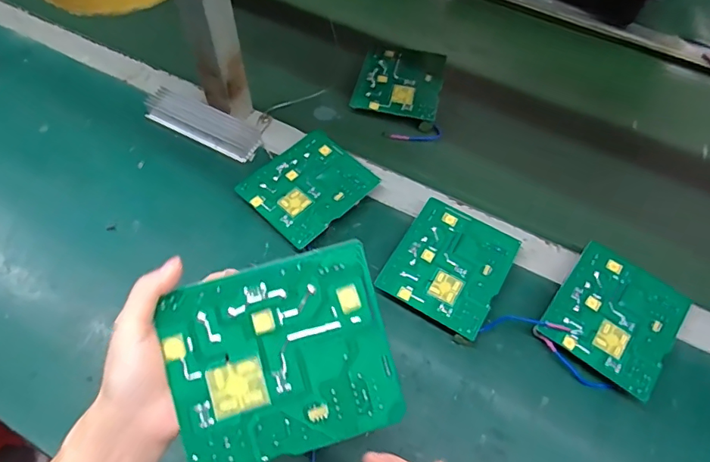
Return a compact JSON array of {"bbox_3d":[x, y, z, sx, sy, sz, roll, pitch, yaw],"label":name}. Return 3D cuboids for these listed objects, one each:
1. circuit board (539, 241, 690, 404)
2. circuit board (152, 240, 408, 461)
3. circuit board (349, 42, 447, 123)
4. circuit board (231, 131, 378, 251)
[{"bbox_3d":[0.267,0.085,0.494,0.112,0.008,0.126,35,67,19],"label":"circuit board"},{"bbox_3d":[-0.044,0.077,0.293,0.131,0.004,0.114,-16,87,-7],"label":"circuit board"},{"bbox_3d":[0.064,-0.211,0.675,0.112,0.007,0.133,12,60,6],"label":"circuit board"},{"bbox_3d":[-0.054,-0.054,0.569,0.112,0.006,0.132,41,67,20],"label":"circuit board"}]

